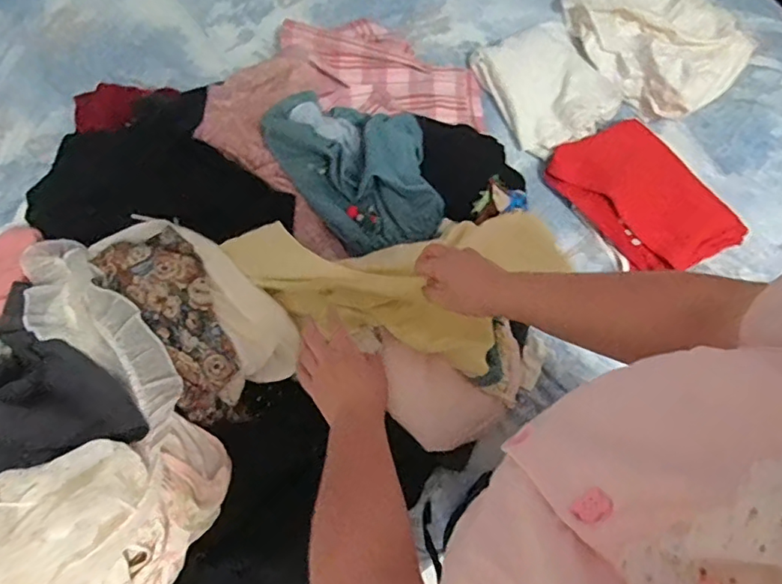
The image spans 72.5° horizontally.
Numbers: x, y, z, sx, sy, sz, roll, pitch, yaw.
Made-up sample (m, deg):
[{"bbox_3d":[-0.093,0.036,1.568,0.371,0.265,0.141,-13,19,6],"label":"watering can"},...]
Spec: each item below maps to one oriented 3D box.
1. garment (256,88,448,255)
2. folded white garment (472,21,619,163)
[{"bbox_3d":[-0.041,-0.196,0.773,0.213,0.073,0.277,-33,77,-9],"label":"garment"},{"bbox_3d":[0.286,-0.377,0.966,0.191,0.049,0.240,-29,77,-8],"label":"folded white garment"}]

